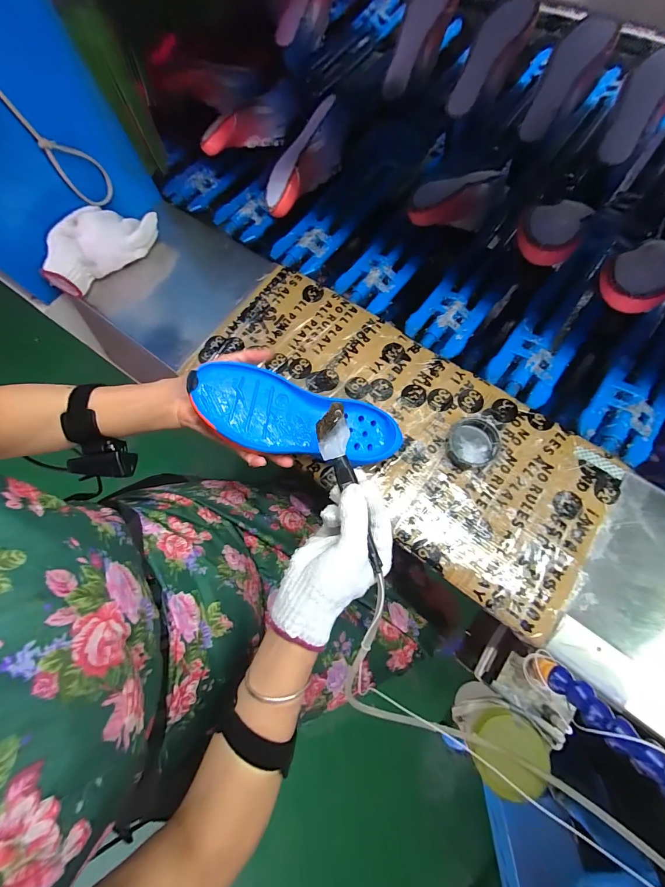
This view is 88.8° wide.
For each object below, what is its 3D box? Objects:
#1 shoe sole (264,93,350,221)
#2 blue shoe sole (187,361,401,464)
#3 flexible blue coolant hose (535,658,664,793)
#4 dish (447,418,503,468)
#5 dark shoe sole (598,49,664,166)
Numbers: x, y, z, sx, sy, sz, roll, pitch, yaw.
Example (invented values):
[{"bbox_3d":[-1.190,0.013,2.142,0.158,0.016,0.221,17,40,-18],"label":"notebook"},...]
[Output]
[{"bbox_3d":[-0.045,-0.505,0.604,0.079,0.055,0.221,38,90,12],"label":"shoe sole"},{"bbox_3d":[-0.039,-0.029,0.402,0.232,0.037,0.081,13,85,-12],"label":"blue shoe sole"},{"bbox_3d":[0.230,0.233,0.282,0.024,0.145,0.018,-25,99,-8],"label":"flexible blue coolant hose"},{"bbox_3d":[0.176,-0.002,0.423,0.061,0.020,0.059,0,69,1],"label":"dish"},{"bbox_3d":[0.475,-0.521,0.524,0.060,0.030,0.157,29,102,10],"label":"dark shoe sole"}]

